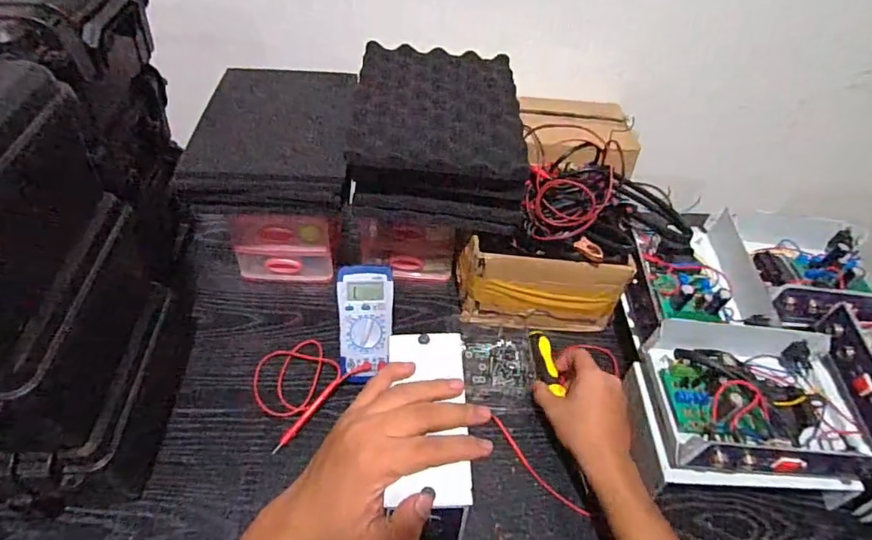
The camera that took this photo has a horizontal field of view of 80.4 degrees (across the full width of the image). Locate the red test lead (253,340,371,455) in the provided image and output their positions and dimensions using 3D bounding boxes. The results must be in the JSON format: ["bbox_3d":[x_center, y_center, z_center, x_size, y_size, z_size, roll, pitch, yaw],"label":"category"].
[{"bbox_3d":[-0.170,0.131,0.622,0.124,0.028,0.116,-32,57,-30],"label":"red test lead"}]

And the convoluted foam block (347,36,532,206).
[{"bbox_3d":[0.003,-0.183,0.641,0.203,0.064,0.279,3,47,-2],"label":"convoluted foam block"}]

